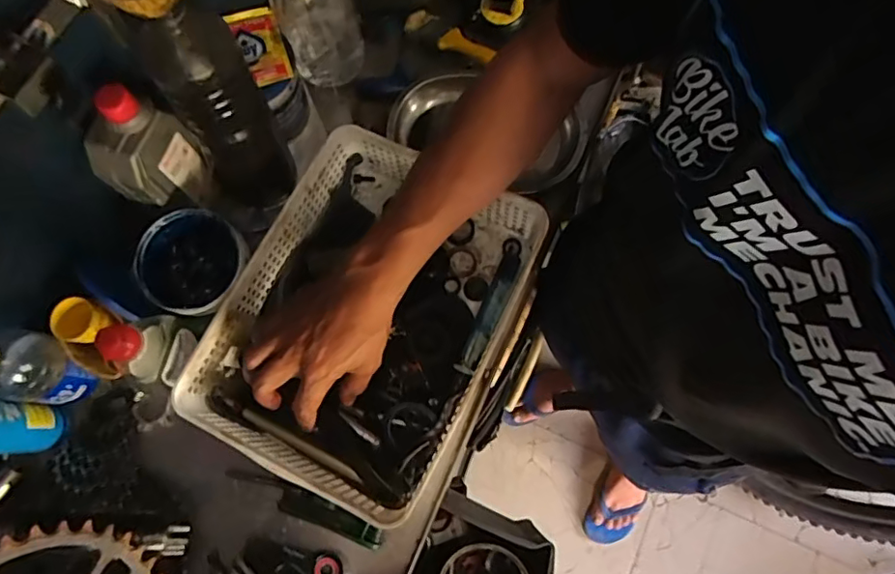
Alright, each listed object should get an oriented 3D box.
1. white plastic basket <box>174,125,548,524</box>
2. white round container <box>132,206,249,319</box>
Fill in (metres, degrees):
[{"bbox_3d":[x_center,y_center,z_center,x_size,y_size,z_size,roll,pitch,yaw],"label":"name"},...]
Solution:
[{"bbox_3d":[-0.074,0.031,0.561,0.249,0.081,0.324,26,76,9],"label":"white plastic basket"},{"bbox_3d":[-0.249,-0.015,0.572,0.102,0.080,0.098,0,74,2],"label":"white round container"}]

